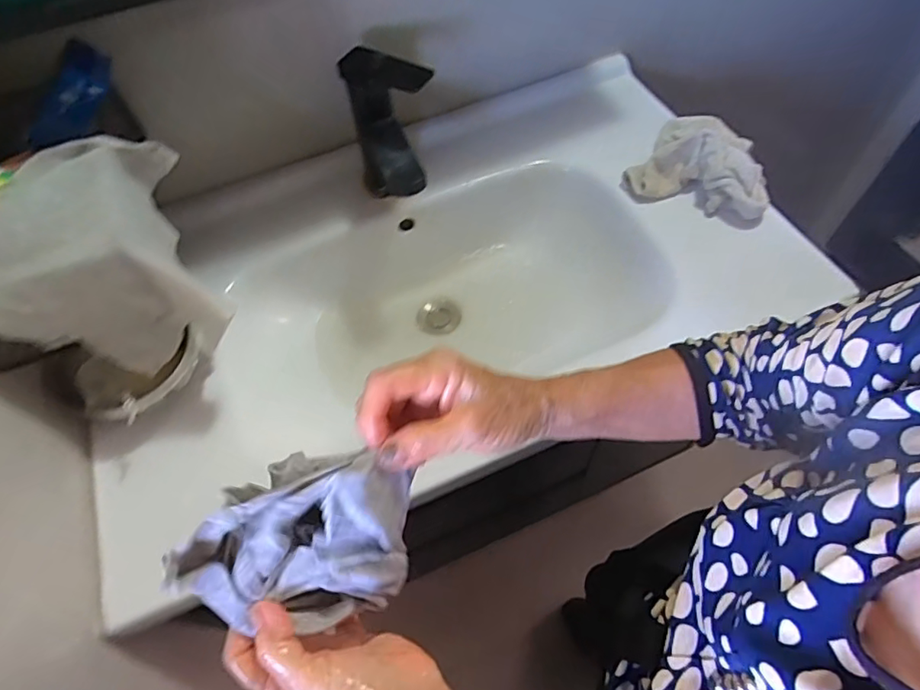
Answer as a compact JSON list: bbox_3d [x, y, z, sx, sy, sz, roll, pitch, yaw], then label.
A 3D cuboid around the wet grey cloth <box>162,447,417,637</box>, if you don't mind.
[{"bbox_3d":[-0.091,0.110,0.304,0.124,0.095,0.031,-1,15,-12],"label":"wet grey cloth"}]

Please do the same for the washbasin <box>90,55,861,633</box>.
[{"bbox_3d":[-0.039,-0.055,0.677,0.764,0.205,0.465,-21,56,-11],"label":"washbasin"}]

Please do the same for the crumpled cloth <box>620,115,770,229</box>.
[{"bbox_3d":[0.292,-0.213,0.651,0.169,0.063,0.121,34,63,24],"label":"crumpled cloth"}]

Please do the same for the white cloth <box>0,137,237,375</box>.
[{"bbox_3d":[-0.329,-0.073,0.475,0.192,0.131,0.169,-22,56,-12],"label":"white cloth"}]

